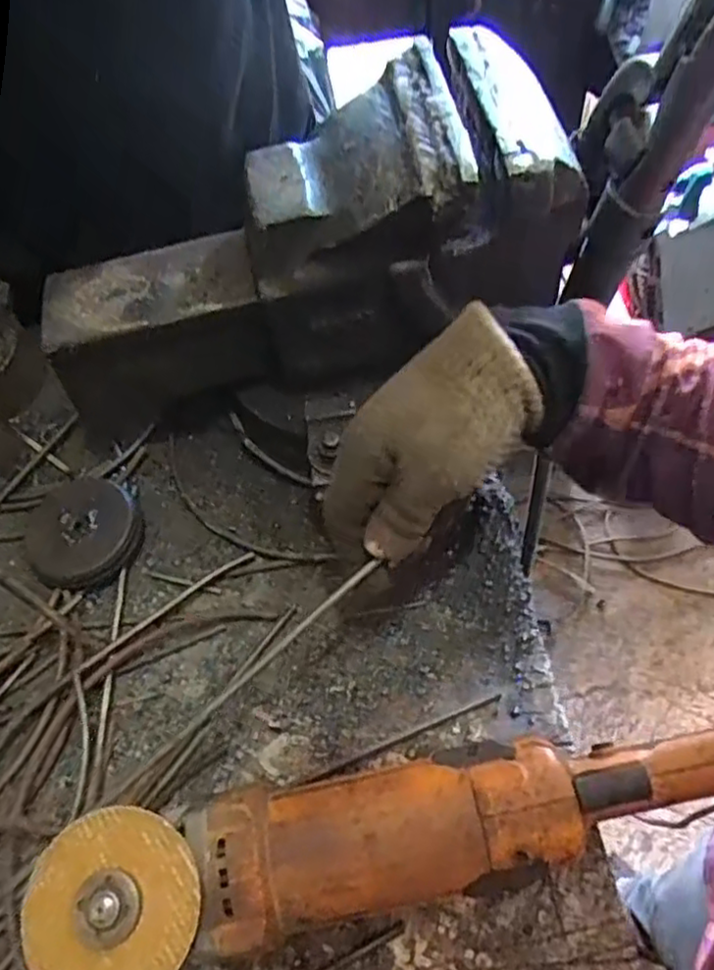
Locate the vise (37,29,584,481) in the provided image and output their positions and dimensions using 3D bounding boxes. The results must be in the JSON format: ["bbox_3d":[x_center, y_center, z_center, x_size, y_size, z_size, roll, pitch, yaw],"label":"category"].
[{"bbox_3d":[-0.031,-0.112,0.429,0.307,0.211,0.155,-23,60,-7],"label":"vise"}]

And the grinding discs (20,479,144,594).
[{"bbox_3d":[-0.189,0.032,0.479,0.074,0.020,0.078,-3,59,5],"label":"grinding discs"}]

